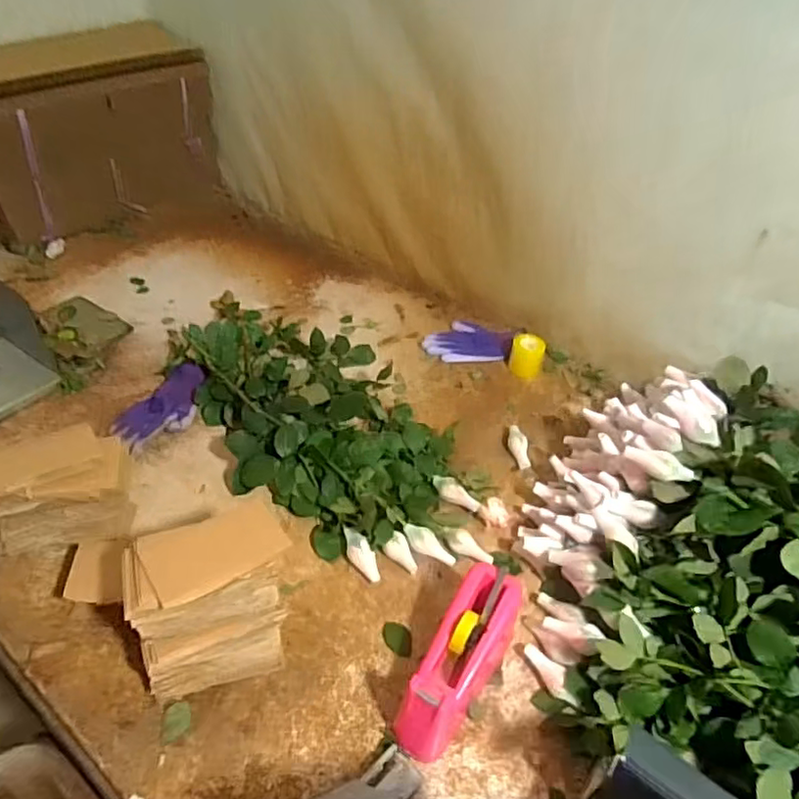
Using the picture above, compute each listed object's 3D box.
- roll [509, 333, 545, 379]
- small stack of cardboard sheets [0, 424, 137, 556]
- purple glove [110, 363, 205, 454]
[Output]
[{"bbox_3d":[0.245,-0.083,1.176,0.062,0.064,0.062,14,42,8],"label":"roll"},{"bbox_3d":[-0.439,0.125,0.791,0.181,0.130,0.081,-16,46,-24],"label":"small stack of cardboard sheets"},{"bbox_3d":[-0.384,0.014,1.007,0.085,0.040,0.179,25,45,19],"label":"purple glove"}]

